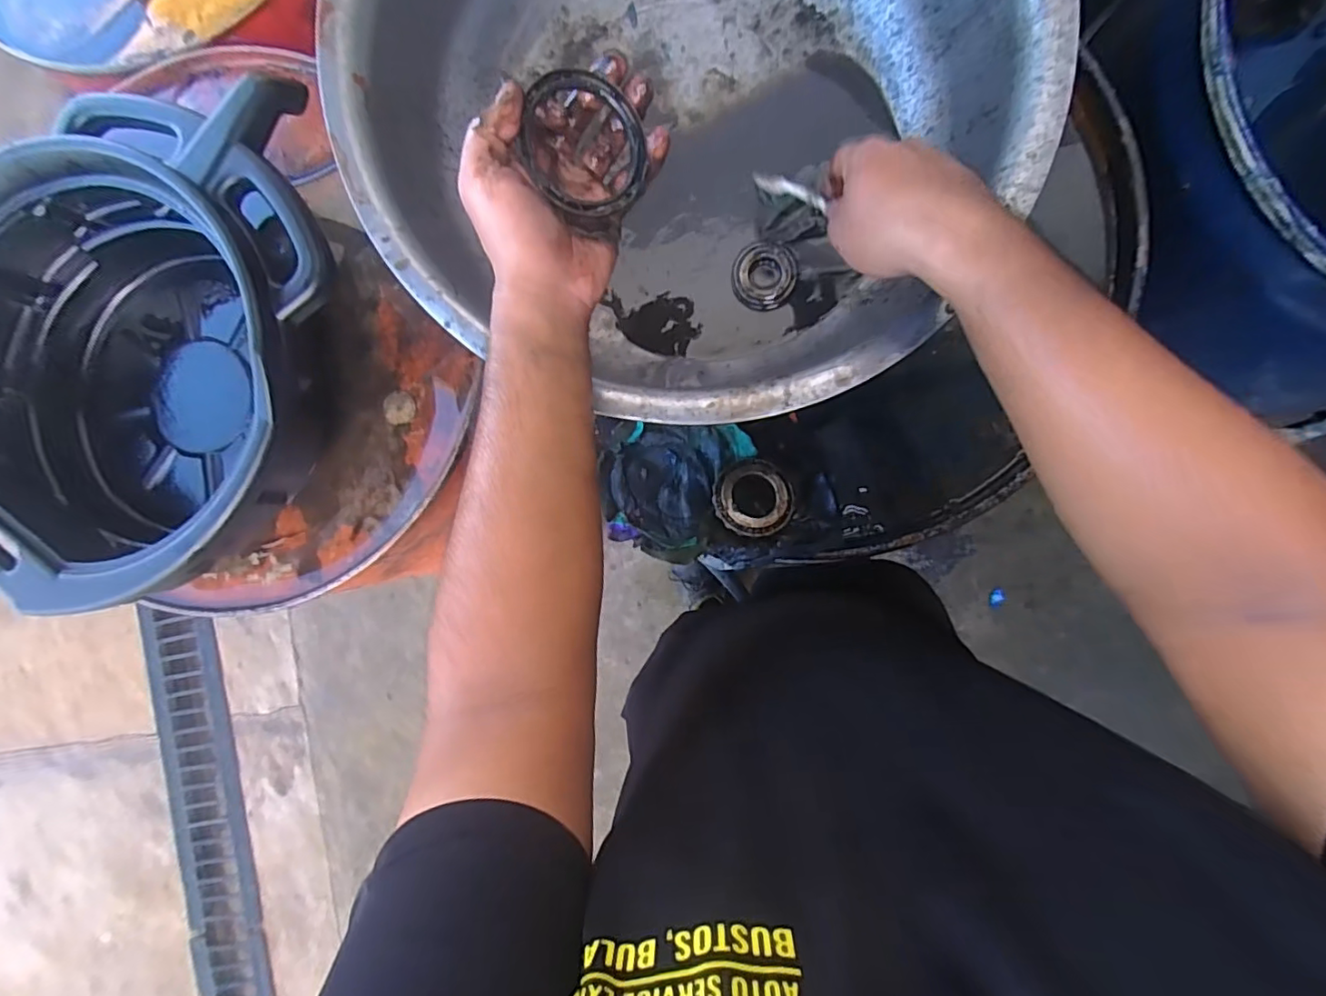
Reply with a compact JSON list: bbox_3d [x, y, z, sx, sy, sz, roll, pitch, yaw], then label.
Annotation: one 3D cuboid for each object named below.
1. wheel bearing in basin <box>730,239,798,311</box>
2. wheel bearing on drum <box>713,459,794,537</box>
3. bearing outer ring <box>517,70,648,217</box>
[{"bbox_3d":[0.093,-0.203,0.515,0.058,0.010,0.059,0,89,7],"label":"wheel bearing in basin"},{"bbox_3d":[0.080,-0.001,0.494,0.068,0.012,0.069,2,69,-5],"label":"wheel bearing on drum"},{"bbox_3d":[-0.050,-0.213,0.347,0.073,0.018,0.078,-3,98,-22],"label":"bearing outer ring"}]

